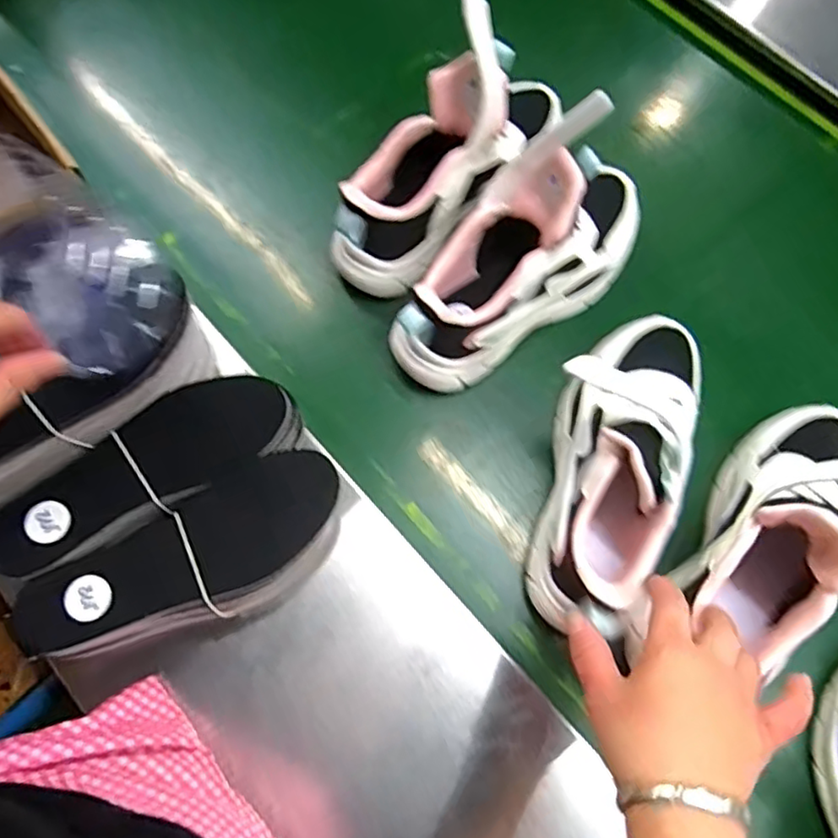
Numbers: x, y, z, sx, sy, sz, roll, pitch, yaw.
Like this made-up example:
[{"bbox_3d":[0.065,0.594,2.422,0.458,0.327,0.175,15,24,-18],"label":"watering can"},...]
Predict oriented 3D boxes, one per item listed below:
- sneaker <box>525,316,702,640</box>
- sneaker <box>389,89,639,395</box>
[{"bbox_3d":[0.139,0.024,0.437,0.088,0.119,0.243,19,67,6],"label":"sneaker"},{"bbox_3d":[0.091,-0.135,0.457,0.247,0.168,0.085,-40,76,-12],"label":"sneaker"}]

